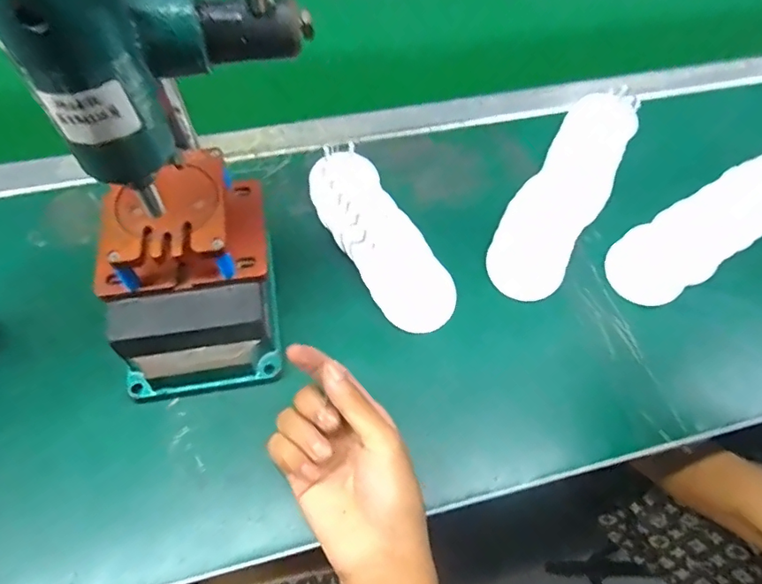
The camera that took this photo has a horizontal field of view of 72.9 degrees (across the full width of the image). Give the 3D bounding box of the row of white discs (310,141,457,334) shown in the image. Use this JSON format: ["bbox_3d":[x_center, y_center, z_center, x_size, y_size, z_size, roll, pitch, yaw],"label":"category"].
[{"bbox_3d":[-0.006,-0.055,0.444,0.063,0.029,0.194,-26,63,-17],"label":"row of white discs"}]

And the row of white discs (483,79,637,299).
[{"bbox_3d":[0.179,-0.104,0.486,0.069,0.018,0.268,29,61,14],"label":"row of white discs"}]

